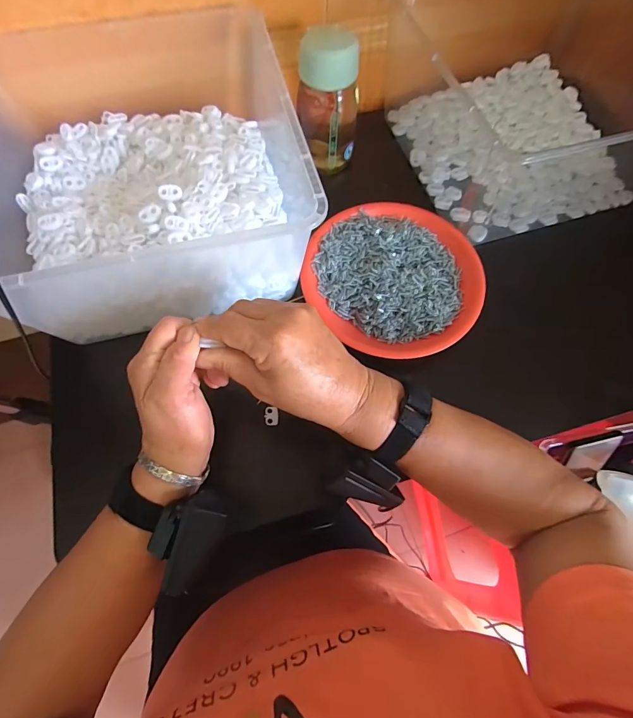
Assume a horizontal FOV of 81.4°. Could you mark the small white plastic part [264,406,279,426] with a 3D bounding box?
[{"bbox_3d":[-0.044,0.057,0.365,0.014,0.004,0.018,6,69,1],"label":"small white plastic part"}]

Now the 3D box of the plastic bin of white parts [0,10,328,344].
[{"bbox_3d":[-0.174,-0.195,0.382,0.301,0.114,0.302,-11,69,-5],"label":"plastic bin of white parts"}]

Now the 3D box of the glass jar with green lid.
[{"bbox_3d":[0.014,-0.296,0.437,0.069,0.141,0.061,4,68,0],"label":"glass jar with green lid"}]

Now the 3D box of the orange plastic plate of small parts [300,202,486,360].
[{"bbox_3d":[0.085,-0.091,0.413,0.183,0.025,0.190,0,69,-1],"label":"orange plastic plate of small parts"}]

